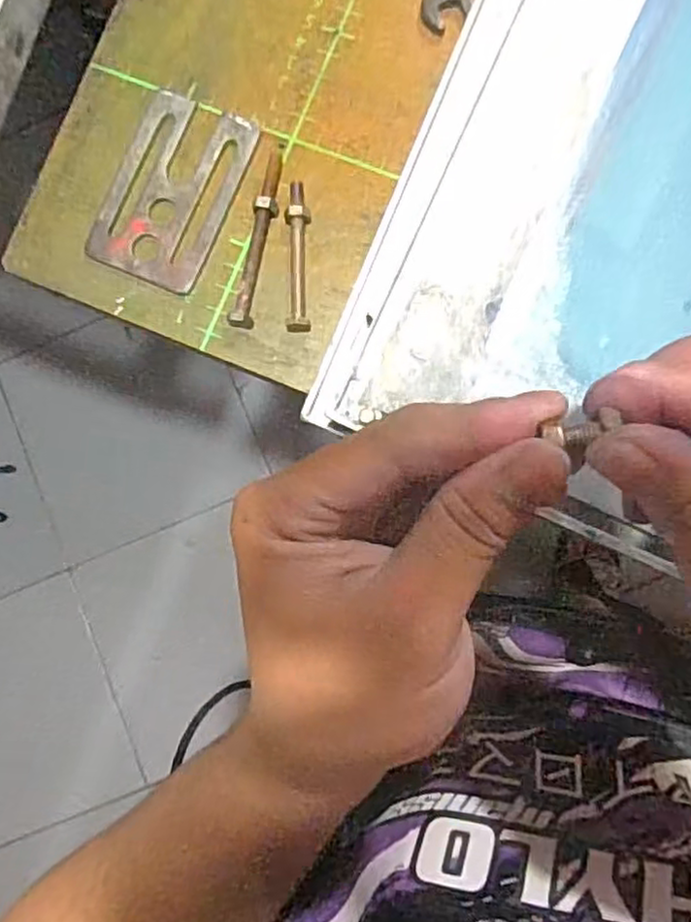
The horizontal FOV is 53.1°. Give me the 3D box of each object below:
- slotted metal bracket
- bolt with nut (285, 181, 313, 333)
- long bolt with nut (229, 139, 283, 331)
[{"bbox_3d":[-0.074,-0.116,0.299,0.052,0.006,0.080,23,88,6],"label":"slotted metal bracket"},{"bbox_3d":[-0.020,-0.087,0.290,0.009,0.012,0.064,-1,86,4],"label":"bolt with nut"},{"bbox_3d":[-0.036,-0.096,0.293,0.010,0.010,0.080,13,87,5],"label":"long bolt with nut"}]

